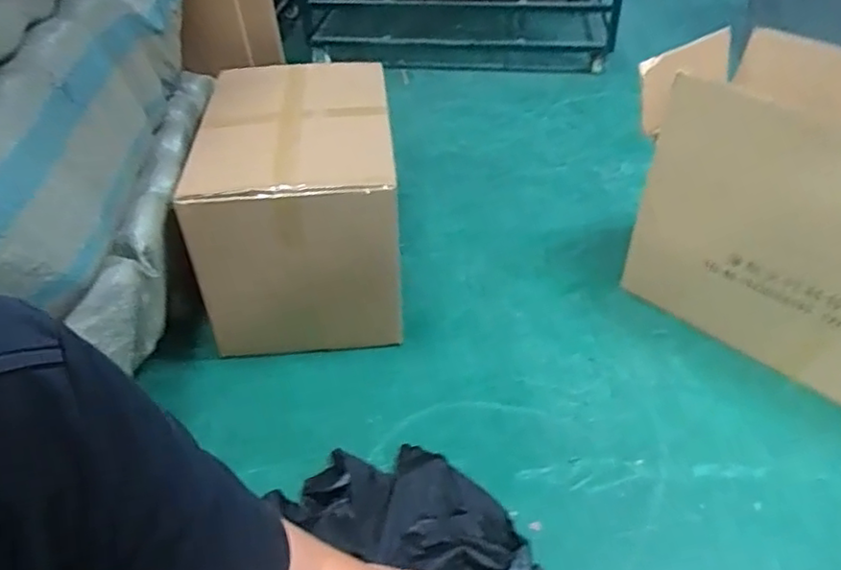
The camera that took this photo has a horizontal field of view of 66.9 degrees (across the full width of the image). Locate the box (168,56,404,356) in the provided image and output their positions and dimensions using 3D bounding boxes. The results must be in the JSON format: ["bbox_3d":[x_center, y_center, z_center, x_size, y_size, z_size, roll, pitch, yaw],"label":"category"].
[{"bbox_3d":[-0.266,-0.208,1.451,0.402,0.370,0.599,-4,41,-2],"label":"box"}]

